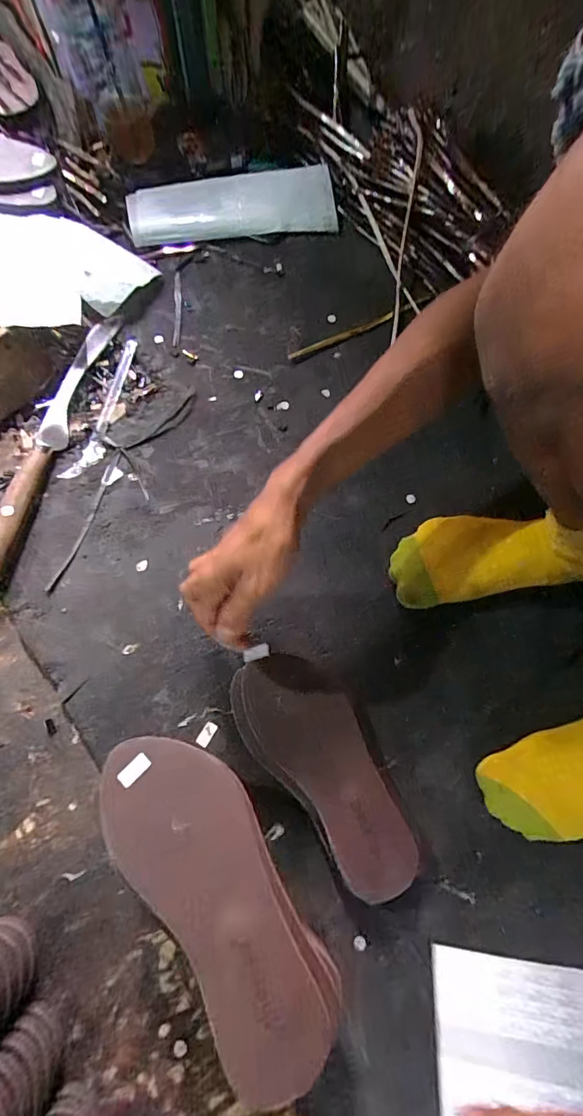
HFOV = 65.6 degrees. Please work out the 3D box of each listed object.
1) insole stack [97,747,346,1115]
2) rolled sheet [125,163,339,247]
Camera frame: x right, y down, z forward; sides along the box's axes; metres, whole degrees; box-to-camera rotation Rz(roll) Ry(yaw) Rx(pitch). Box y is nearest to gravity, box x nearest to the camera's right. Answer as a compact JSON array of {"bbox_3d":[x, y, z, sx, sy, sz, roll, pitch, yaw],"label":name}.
[{"bbox_3d":[-0.055,0.236,0.330,0.094,0.013,0.234,-28,68,-35],"label":"insole stack"},{"bbox_3d":[-0.087,-0.526,0.675,0.299,0.028,0.113,-12,74,-6],"label":"rolled sheet"}]

